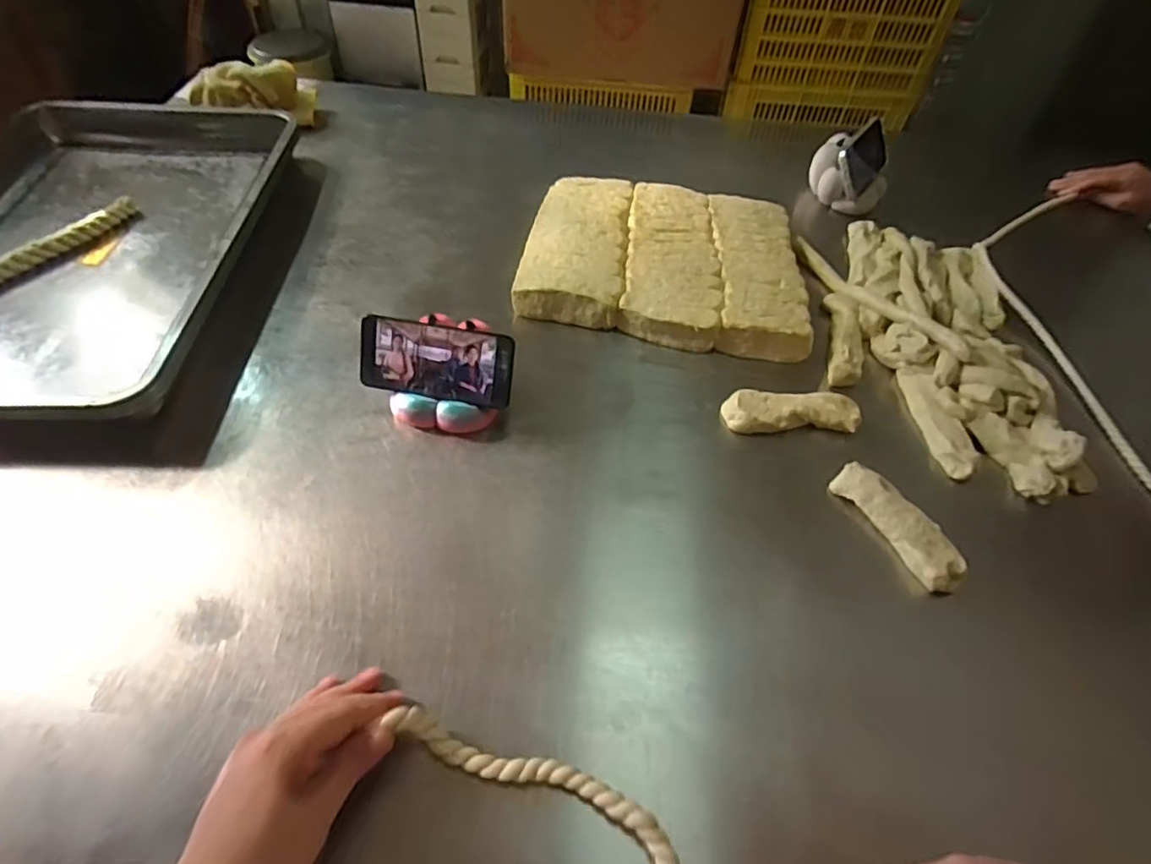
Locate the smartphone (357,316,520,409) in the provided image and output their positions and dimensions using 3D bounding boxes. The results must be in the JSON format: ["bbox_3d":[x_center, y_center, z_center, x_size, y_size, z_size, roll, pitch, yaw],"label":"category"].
[{"bbox_3d":[-0.143,-0.071,0.616,0.158,0.074,0.009,11,17,8],"label":"smartphone"}]

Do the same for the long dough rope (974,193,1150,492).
[{"bbox_3d":[0.617,-0.100,0.728,0.169,0.031,0.717,6,51,4],"label":"long dough rope"}]

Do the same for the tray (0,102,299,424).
[{"bbox_3d":[-0.608,-0.253,0.752,0.404,0.058,0.629,0,51,-1],"label":"tray"}]

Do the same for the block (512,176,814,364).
[{"bbox_3d":[0.116,-0.228,0.790,0.355,0.052,0.281,8,51,5],"label":"block"}]

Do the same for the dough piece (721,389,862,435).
[{"bbox_3d":[0.230,-0.020,0.648,0.139,0.025,0.048,0,51,-2],"label":"dough piece"}]

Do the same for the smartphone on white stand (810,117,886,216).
[{"bbox_3d":[0.425,-0.410,0.926,0.115,0.082,0.138,21,53,15],"label":"smartphone on white stand"}]

